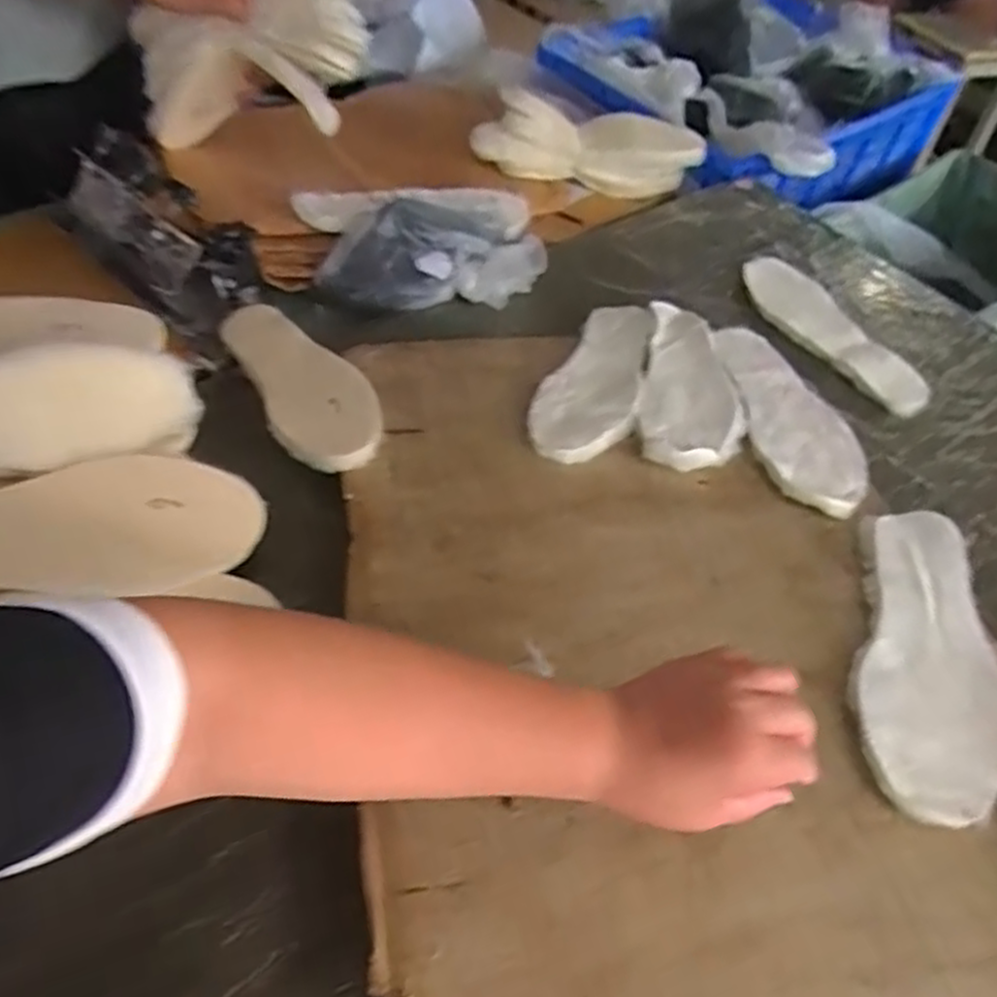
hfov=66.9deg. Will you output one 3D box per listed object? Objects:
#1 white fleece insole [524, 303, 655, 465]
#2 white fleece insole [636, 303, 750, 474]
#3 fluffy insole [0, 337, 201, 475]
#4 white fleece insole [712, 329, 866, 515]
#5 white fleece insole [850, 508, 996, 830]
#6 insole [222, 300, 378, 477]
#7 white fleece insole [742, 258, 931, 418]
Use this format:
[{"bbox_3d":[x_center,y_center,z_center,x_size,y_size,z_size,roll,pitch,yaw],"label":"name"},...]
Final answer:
[{"bbox_3d":[0.107,-0.130,0.792,0.095,0.016,0.275,13,44,14],"label":"white fleece insole"},{"bbox_3d":[0.200,-0.121,0.781,0.099,0.016,0.261,11,45,6],"label":"white fleece insole"},{"bbox_3d":[-0.399,-0.063,0.561,0.319,0.088,0.037,-9,19,-19],"label":"fluffy insole"},{"bbox_3d":[0.291,-0.087,0.758,0.099,0.012,0.275,0,45,-3],"label":"white fleece insole"},{"bbox_3d":[0.315,0.107,0.551,0.097,0.014,0.269,11,46,19],"label":"white fleece insole"},{"bbox_3d":[-0.196,-0.121,0.753,0.099,0.019,0.266,-29,55,-11],"label":"insole"},{"bbox_3d":[0.393,-0.200,0.893,0.085,0.013,0.274,-17,54,-19],"label":"white fleece insole"}]

